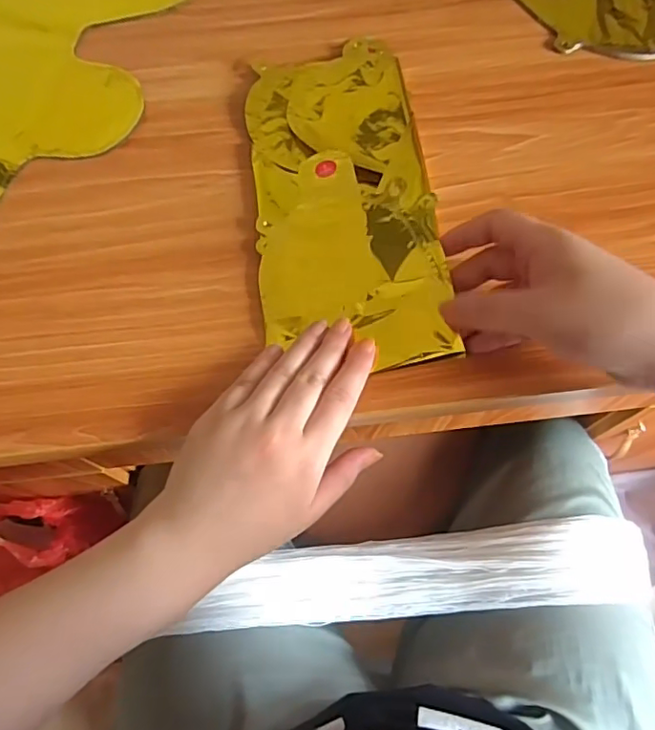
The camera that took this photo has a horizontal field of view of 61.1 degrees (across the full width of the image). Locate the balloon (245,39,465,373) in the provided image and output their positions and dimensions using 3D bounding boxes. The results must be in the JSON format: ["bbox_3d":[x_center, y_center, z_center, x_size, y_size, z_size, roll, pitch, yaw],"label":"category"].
[{"bbox_3d":[0.009,-0.125,0.385,0.119,0.027,0.261,-8,67,2],"label":"balloon"}]

